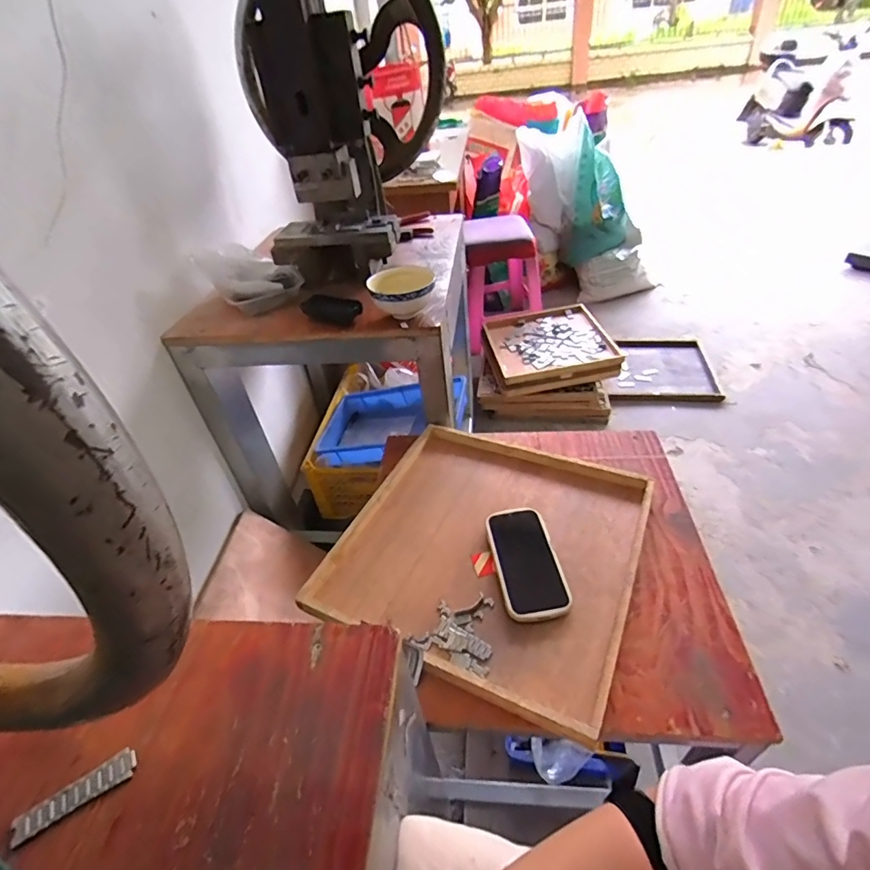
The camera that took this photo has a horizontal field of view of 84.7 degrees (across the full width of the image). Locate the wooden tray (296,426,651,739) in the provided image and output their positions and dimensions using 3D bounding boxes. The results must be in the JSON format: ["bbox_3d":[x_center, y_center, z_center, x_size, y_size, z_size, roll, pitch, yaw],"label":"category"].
[{"bbox_3d":[0.078,0.155,0.704,0.393,0.030,0.399,15,45,23],"label":"wooden tray"}]

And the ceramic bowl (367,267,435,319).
[{"bbox_3d":[-0.053,-0.232,0.789,0.110,0.057,0.089,-7,41,-1],"label":"ceramic bowl"}]

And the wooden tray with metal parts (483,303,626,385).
[{"bbox_3d":[0.416,-0.347,1.725,0.431,0.047,0.437,-8,41,-2],"label":"wooden tray with metal parts"}]

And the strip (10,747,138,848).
[{"bbox_3d":[-0.247,0.248,0.329,0.074,0.006,0.021,-28,45,-22],"label":"strip"}]

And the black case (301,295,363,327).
[{"bbox_3d":[-0.178,-0.217,0.831,0.115,0.029,0.046,15,45,23],"label":"black case"}]

